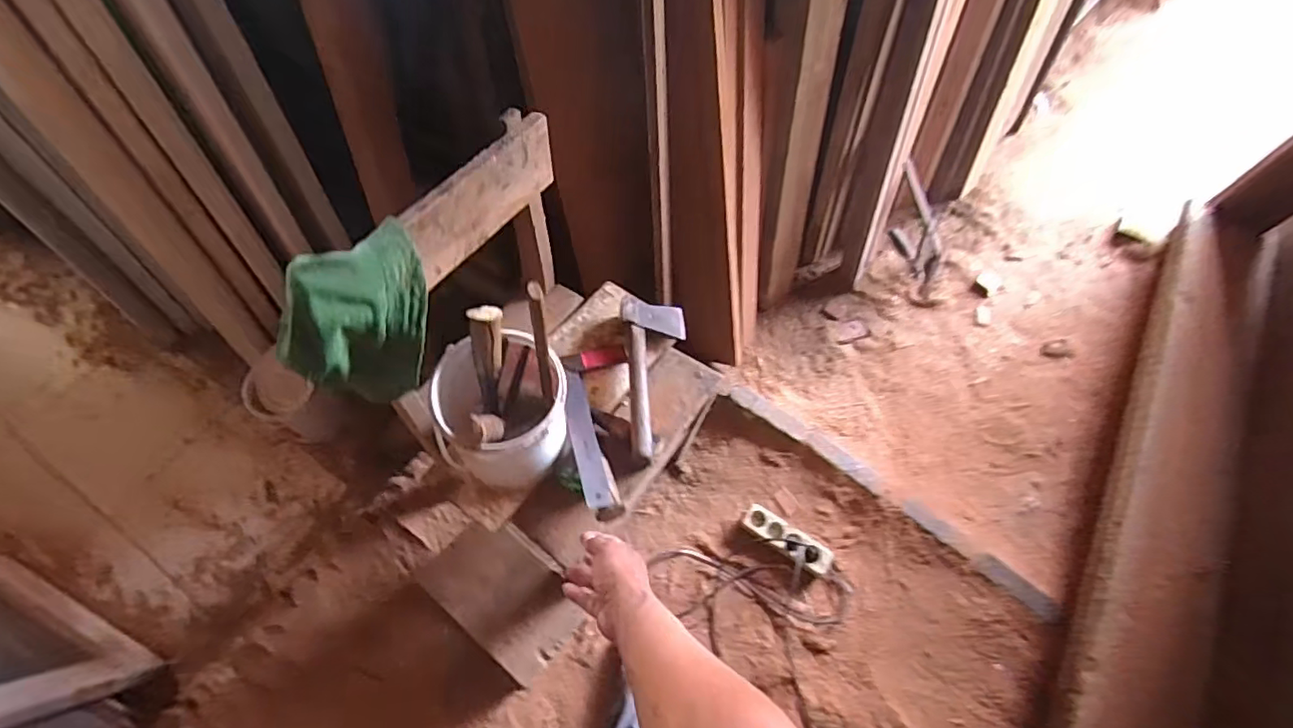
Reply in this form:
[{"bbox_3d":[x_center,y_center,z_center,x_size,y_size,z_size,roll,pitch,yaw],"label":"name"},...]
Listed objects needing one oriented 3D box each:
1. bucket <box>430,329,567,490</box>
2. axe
[{"bbox_3d":[-0.210,0.079,0.866,0.195,0.197,0.190,1,63,-2],"label":"bucket"},{"bbox_3d":[0.023,-0.004,1.005,0.117,0.049,0.279,-4,64,-4],"label":"axe"}]

